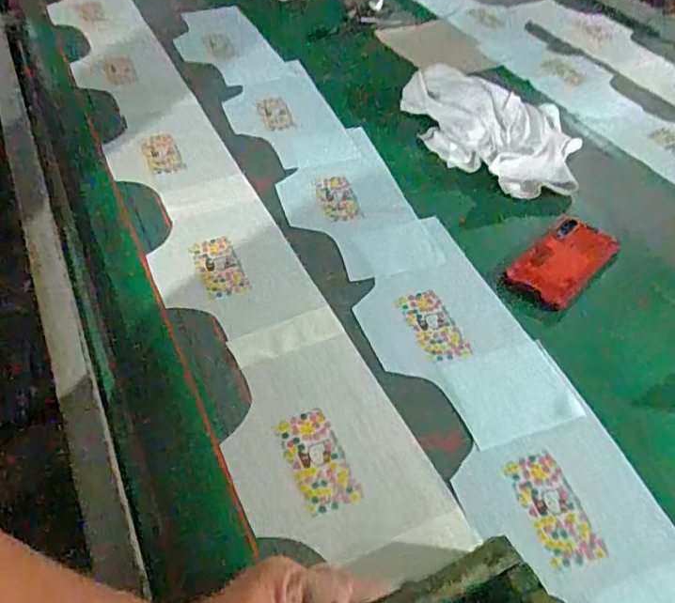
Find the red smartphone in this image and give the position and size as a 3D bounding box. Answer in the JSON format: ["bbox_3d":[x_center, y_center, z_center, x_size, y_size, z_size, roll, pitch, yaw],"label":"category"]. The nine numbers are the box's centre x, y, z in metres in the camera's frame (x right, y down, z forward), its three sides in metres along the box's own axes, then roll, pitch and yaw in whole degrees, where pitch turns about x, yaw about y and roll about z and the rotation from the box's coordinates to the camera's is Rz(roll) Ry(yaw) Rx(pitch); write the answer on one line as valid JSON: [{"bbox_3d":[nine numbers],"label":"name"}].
[{"bbox_3d":[0.281,-0.053,0.728,0.148,0.016,0.075,-34,57,-30],"label":"red smartphone"}]

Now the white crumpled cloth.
[{"bbox_3d":[0.225,-0.270,0.904,0.301,0.062,0.222,19,49,15],"label":"white crumpled cloth"}]

